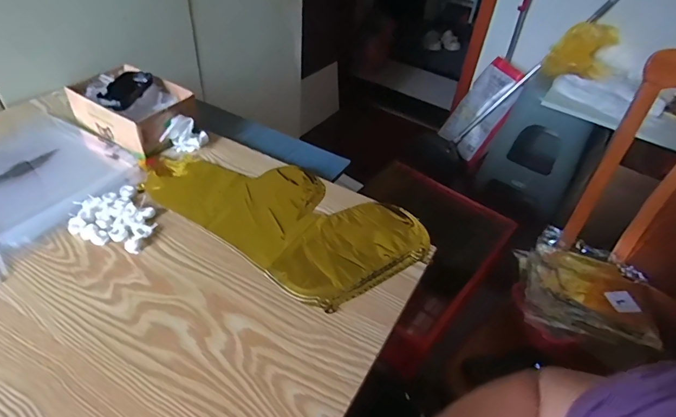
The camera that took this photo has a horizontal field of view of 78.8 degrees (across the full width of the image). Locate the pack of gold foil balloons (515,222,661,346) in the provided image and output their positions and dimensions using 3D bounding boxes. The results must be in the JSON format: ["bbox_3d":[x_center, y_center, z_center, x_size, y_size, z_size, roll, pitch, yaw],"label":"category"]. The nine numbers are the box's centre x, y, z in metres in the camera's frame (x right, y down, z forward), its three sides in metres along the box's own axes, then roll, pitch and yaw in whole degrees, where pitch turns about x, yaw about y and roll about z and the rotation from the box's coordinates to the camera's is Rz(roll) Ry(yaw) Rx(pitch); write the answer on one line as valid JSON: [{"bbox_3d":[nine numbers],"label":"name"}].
[{"bbox_3d":[0.518,0.169,0.859,0.264,0.038,0.268,15,43,9],"label":"pack of gold foil balloons"}]

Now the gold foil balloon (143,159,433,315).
[{"bbox_3d":[-0.081,-0.007,0.606,0.398,0.015,0.210,30,47,23],"label":"gold foil balloon"}]

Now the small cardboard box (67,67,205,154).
[{"bbox_3d":[-0.351,-0.175,0.709,0.193,0.073,0.131,25,46,19],"label":"small cardboard box"}]

